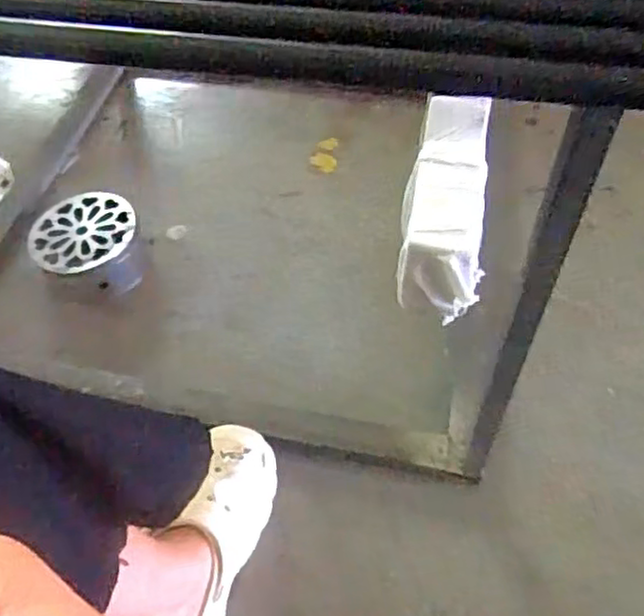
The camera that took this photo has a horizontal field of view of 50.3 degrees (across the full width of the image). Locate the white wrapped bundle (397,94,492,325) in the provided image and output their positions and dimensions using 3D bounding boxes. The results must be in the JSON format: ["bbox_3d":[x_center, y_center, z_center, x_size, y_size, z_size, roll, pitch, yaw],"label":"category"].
[{"bbox_3d":[0.044,-0.040,0.246,0.027,0.026,0.087,6,54,6],"label":"white wrapped bundle"}]

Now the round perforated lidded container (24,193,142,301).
[{"bbox_3d":[-0.303,-0.076,0.885,0.132,0.064,0.130,-12,54,-10],"label":"round perforated lidded container"}]

